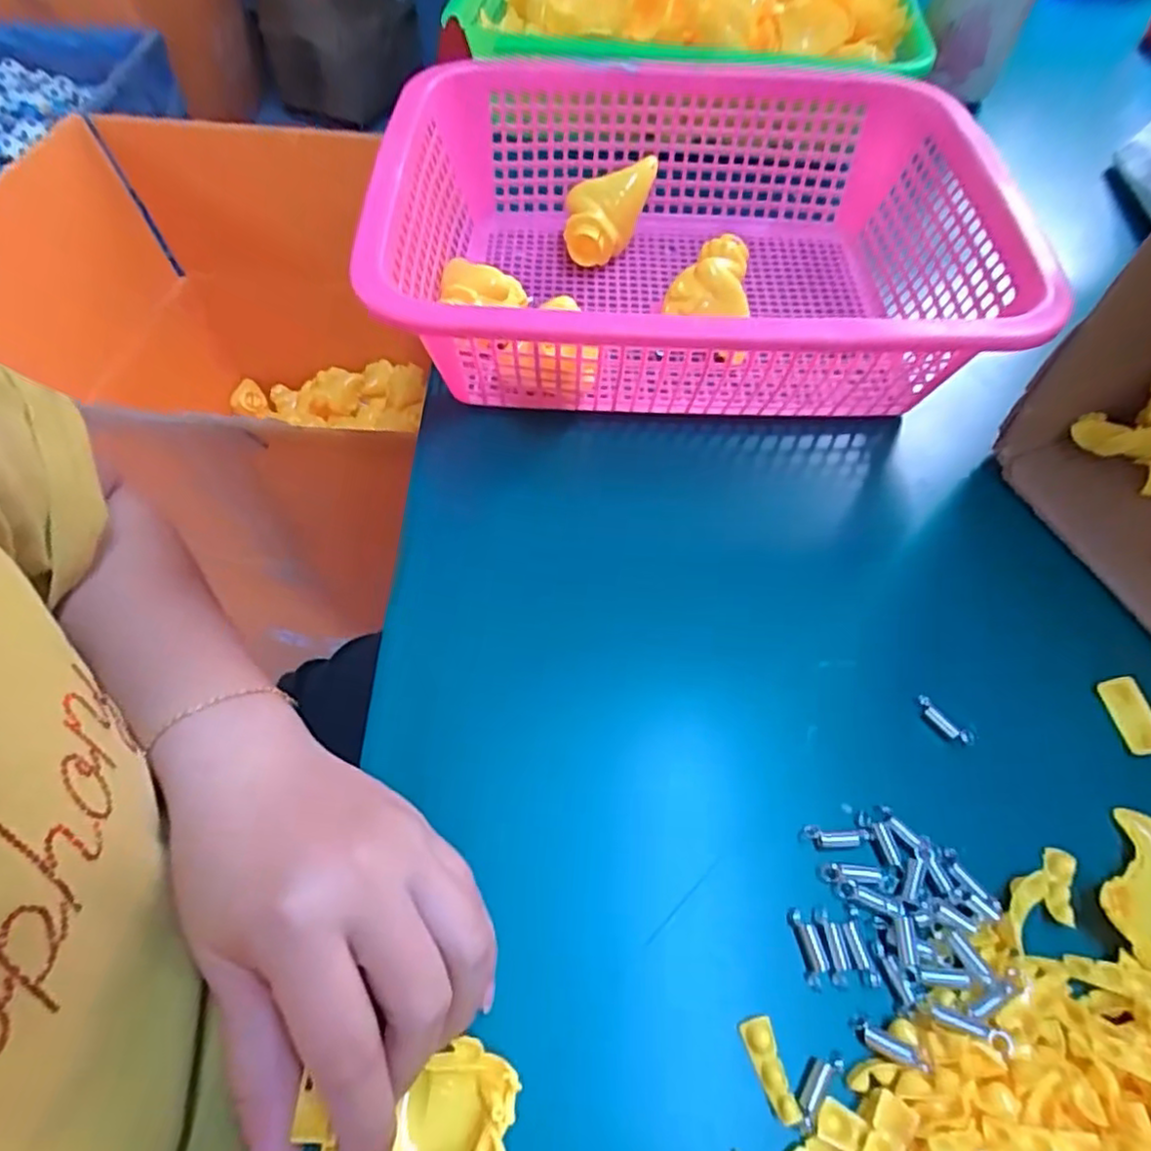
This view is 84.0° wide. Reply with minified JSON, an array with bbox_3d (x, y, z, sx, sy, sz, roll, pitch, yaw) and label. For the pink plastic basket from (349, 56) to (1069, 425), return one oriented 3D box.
[{"bbox_3d":[0.067,-0.199,0.392,0.335,0.096,0.270,0,59,-2],"label":"pink plastic basket"}]

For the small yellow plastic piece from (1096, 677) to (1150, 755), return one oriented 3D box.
[{"bbox_3d":[0.254,0.064,0.291,0.011,0.012,0.034,-5,59,-4],"label":"small yellow plastic piece"}]

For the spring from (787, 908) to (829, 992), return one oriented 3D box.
[{"bbox_3d":[0.089,0.142,0.243,0.009,0.006,0.027,-9,60,-7],"label":"spring"}]

